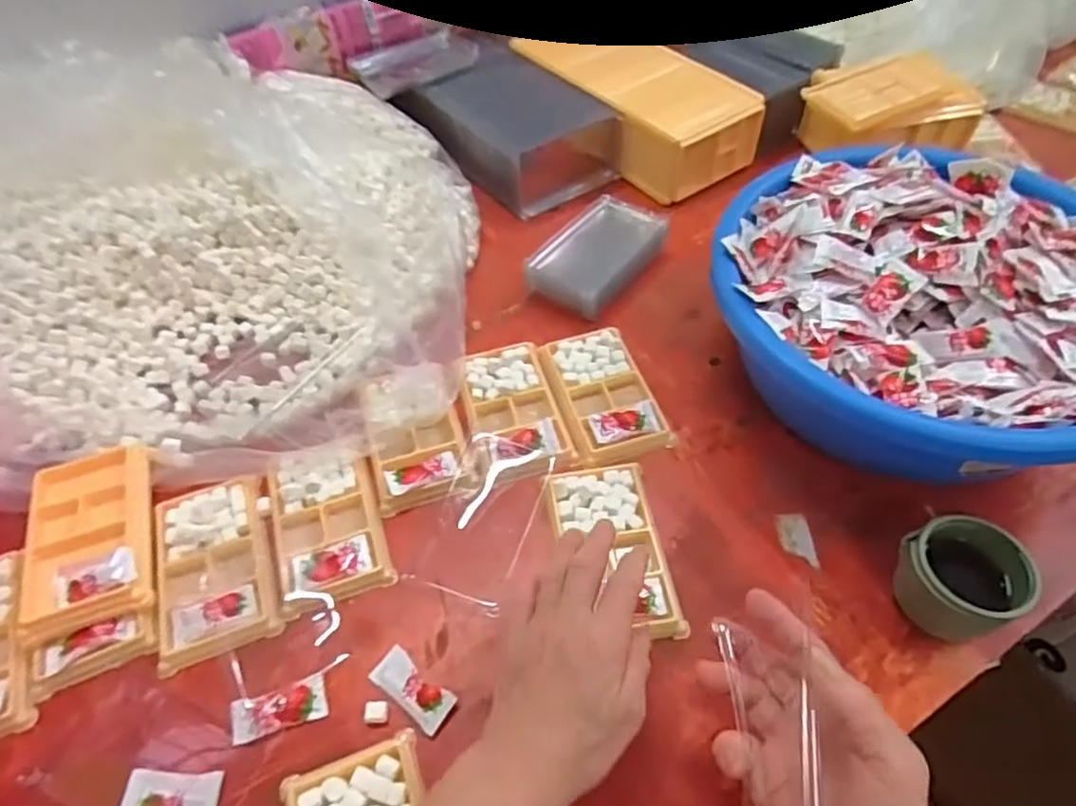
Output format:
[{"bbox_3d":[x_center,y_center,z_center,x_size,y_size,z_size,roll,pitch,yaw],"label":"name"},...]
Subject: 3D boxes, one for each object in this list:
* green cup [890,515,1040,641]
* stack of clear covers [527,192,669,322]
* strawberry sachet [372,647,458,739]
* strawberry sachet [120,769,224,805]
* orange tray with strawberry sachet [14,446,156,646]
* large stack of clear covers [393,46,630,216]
[{"bbox_3d":[0.268,0.115,0.415,0.069,0.061,0.064,-2,52,2],"label":"green cup"},{"bbox_3d":[0.064,-0.153,0.646,0.087,0.033,0.152,29,59,23],"label":"stack of clear covers"},{"bbox_3d":[-0.081,0.183,0.414,0.056,0.007,0.025,29,59,23],"label":"strawberry sachet"},{"bbox_3d":[-0.218,0.237,0.384,0.056,0.007,0.029,0,52,3],"label":"strawberry sachet"},{"bbox_3d":[-0.332,0.095,0.480,0.083,0.027,0.146,-17,53,-10],"label":"orange tray with strawberry sachet"},{"bbox_3d":[-0.031,-0.325,0.767,0.153,0.076,0.226,-36,59,-22],"label":"large stack of clear covers"}]

